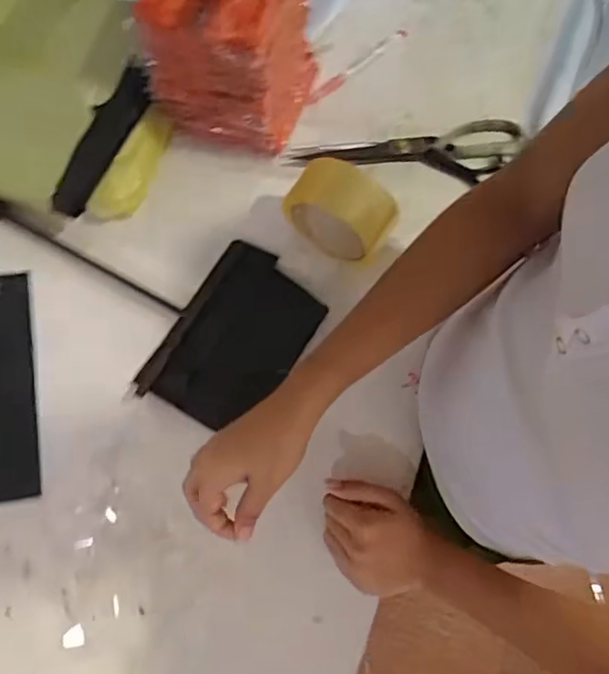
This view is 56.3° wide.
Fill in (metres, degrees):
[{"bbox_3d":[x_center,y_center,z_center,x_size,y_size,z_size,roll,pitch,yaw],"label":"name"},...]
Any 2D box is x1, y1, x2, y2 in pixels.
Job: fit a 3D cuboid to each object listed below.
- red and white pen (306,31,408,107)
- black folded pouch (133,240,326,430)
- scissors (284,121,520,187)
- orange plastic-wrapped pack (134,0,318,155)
[{"bbox_3d":[0.061,-0.311,0.652,0.147,0.004,0.015,-38,76,-9],"label":"red and white pen"},{"bbox_3d":[-0.066,0.000,0.558,0.121,0.021,0.174,32,77,10],"label":"black folded pouch"},{"bbox_3d":[0.106,-0.200,0.610,0.253,0.019,0.077,2,74,2],"label":"scissors"},{"bbox_3d":[-0.069,-0.288,0.564,0.123,0.158,0.133,21,75,7],"label":"orange plastic-wrapped pack"}]

